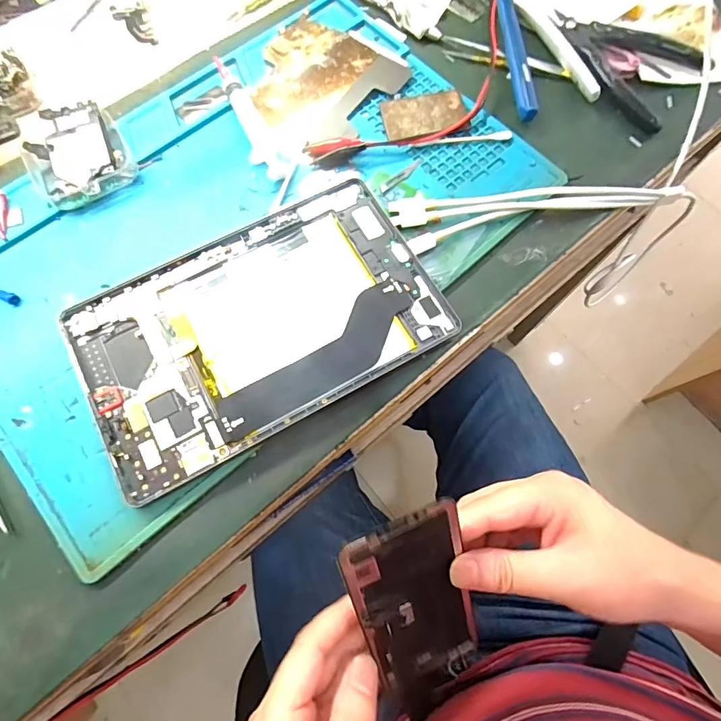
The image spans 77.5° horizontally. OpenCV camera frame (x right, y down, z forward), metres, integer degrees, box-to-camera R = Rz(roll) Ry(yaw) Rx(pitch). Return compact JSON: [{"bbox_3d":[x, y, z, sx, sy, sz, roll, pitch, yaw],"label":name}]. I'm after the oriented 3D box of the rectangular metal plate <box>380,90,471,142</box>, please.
[{"bbox_3d":[0.047,-0.177,0.325,0.060,0.004,0.037,-10,73,-4],"label":"rectangular metal plate"}]

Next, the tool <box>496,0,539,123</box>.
[{"bbox_3d":[0.113,-0.264,0.341,0.020,0.028,0.192,-6,72,-3],"label":"tool"}]

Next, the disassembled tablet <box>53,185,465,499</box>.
[{"bbox_3d":[-0.060,-0.022,0.270,0.204,0.008,0.126,-28,75,-9],"label":"disassembled tablet"}]

